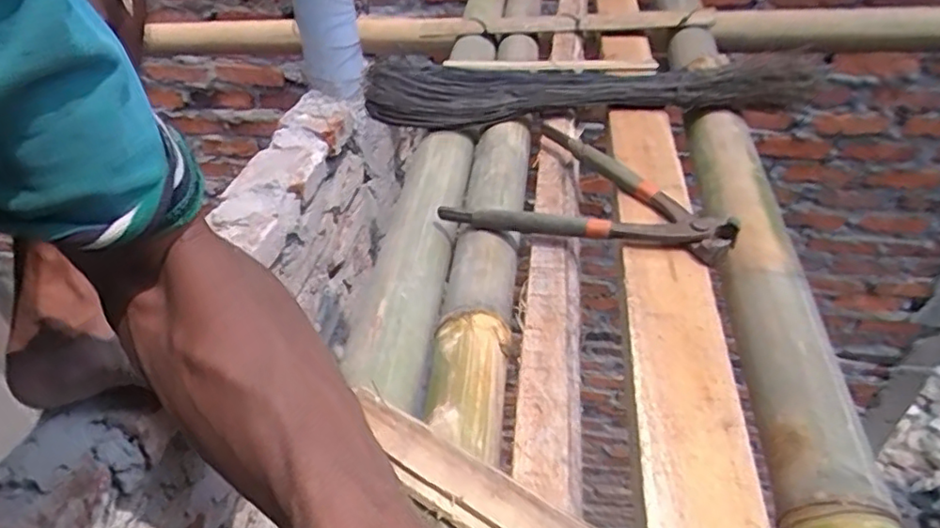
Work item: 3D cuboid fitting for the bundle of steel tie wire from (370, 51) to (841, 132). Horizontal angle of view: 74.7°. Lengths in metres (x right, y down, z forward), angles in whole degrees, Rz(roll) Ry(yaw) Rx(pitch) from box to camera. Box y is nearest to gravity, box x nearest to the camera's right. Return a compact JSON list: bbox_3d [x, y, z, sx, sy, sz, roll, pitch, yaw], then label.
[{"bbox_3d":[0.118,-0.191,0.639,0.445,0.049,0.126,-1,39,2],"label":"bundle of steel tie wire"}]

